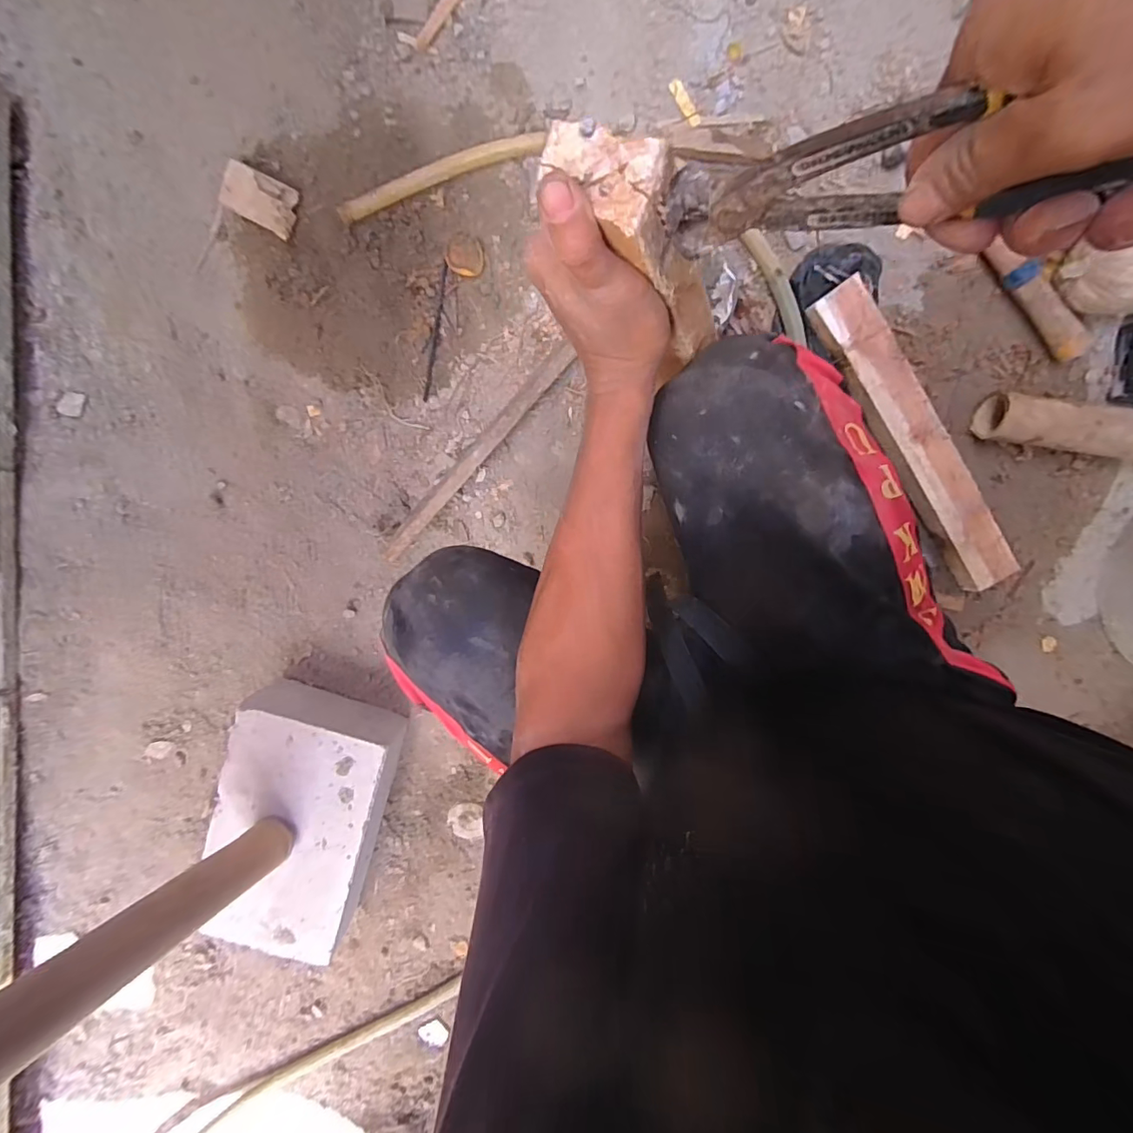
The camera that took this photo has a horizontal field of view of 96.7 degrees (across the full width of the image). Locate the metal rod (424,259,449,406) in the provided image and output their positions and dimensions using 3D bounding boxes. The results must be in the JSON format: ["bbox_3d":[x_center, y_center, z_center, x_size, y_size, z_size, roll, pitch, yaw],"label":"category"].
[{"bbox_3d":[-0.172,-0.307,0.662,0.009,0.004,0.172,11,98,2],"label":"metal rod"}]

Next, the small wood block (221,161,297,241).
[{"bbox_3d":[-0.390,-0.468,0.644,0.090,0.022,0.058,26,98,0],"label":"small wood block"}]

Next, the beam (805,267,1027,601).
[{"bbox_3d":[0.427,-0.156,0.621,0.066,0.043,0.402,-32,94,7],"label":"beam"}]

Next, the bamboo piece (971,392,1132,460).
[{"bbox_3d":[0.682,-0.154,0.592,0.349,0.063,0.063,10,98,2],"label":"bamboo piece"}]

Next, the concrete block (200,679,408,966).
[{"bbox_3d":[-0.365,0.353,0.700,0.196,0.100,0.339,15,98,2],"label":"concrete block"}]

